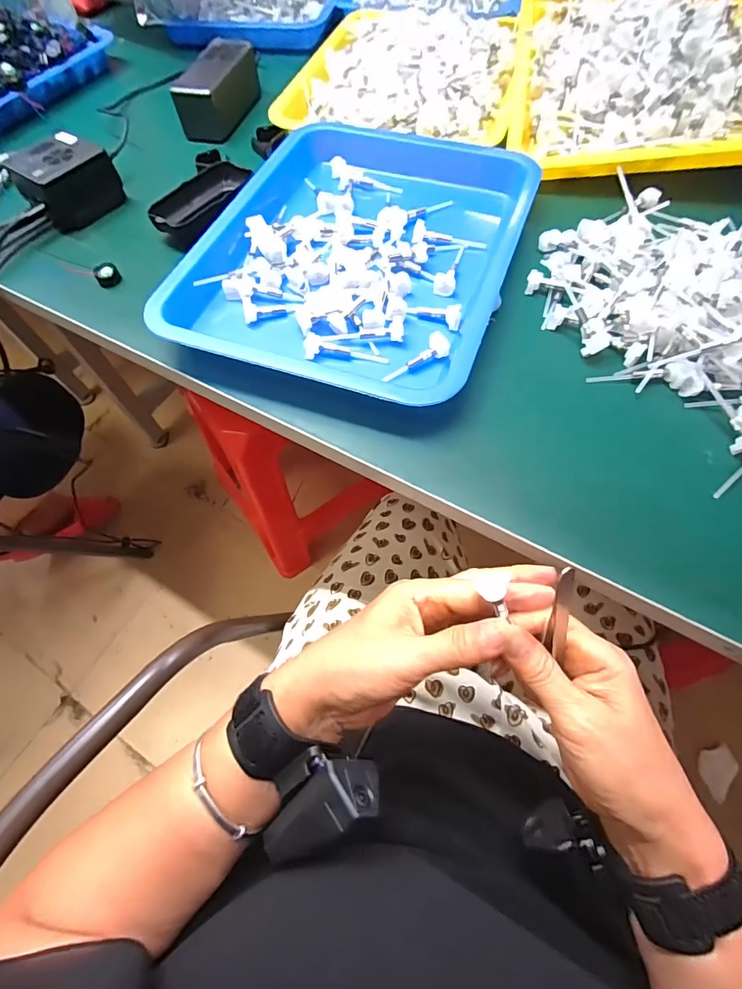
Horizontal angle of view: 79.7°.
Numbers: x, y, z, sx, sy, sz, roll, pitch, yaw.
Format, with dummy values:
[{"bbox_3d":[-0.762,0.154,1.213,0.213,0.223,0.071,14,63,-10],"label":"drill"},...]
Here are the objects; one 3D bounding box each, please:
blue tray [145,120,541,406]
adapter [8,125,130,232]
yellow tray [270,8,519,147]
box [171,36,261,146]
[{"bbox_3d":[-0.005,-0.225,0.402,0.259,0.033,0.327,19,66,11],"label":"blue tray"},{"bbox_3d":[-0.301,-0.311,0.441,0.066,0.049,0.080,35,70,18],"label":"adapter"},{"bbox_3d":[0.035,-0.503,0.521,0.259,0.040,0.248,7,64,6],"label":"yellow tray"},{"bbox_3d":[-0.178,-0.469,0.520,0.056,0.051,0.125,11,65,8],"label":"box"}]

